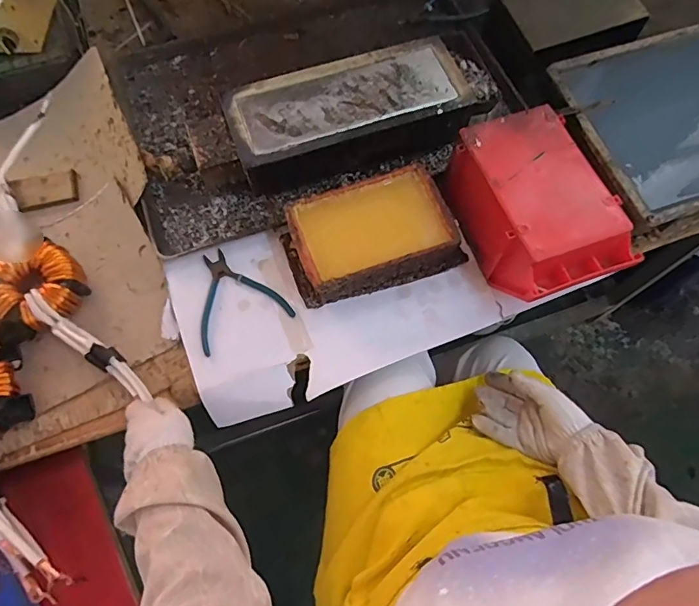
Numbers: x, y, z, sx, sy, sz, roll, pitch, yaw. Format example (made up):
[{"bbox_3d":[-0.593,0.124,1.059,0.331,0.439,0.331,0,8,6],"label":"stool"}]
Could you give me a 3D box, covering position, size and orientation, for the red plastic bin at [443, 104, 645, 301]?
[{"bbox_3d":[0.237,-0.119,0.630,0.137,0.102,0.228,-19,69,-8],"label":"red plastic bin"}]

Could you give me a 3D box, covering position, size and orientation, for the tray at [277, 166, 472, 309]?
[{"bbox_3d":[0.029,-0.089,0.652,0.226,0.062,0.137,-19,69,-8],"label":"tray"}]

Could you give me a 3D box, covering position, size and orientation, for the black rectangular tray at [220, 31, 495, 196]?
[{"bbox_3d":[0.003,-0.280,0.722,0.343,0.082,0.145,-18,68,-7],"label":"black rectangular tray"}]

